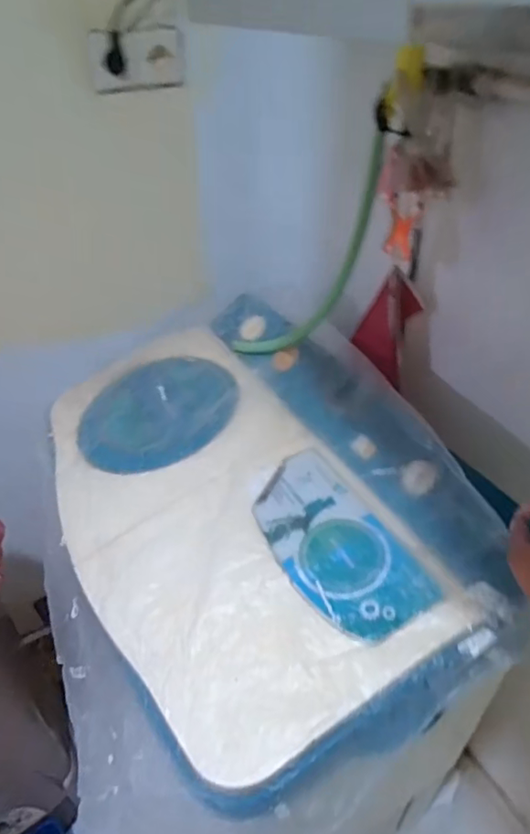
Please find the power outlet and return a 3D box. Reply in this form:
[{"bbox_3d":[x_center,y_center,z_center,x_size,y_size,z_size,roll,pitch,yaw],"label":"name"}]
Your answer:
[{"bbox_3d":[-0.218,-0.614,0.934,0.163,0.086,0.026,-26,44,-26],"label":"power outlet"}]

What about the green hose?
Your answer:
[{"bbox_3d":[0.073,-0.212,0.843,0.109,0.450,0.041,40,48,1],"label":"green hose"}]

